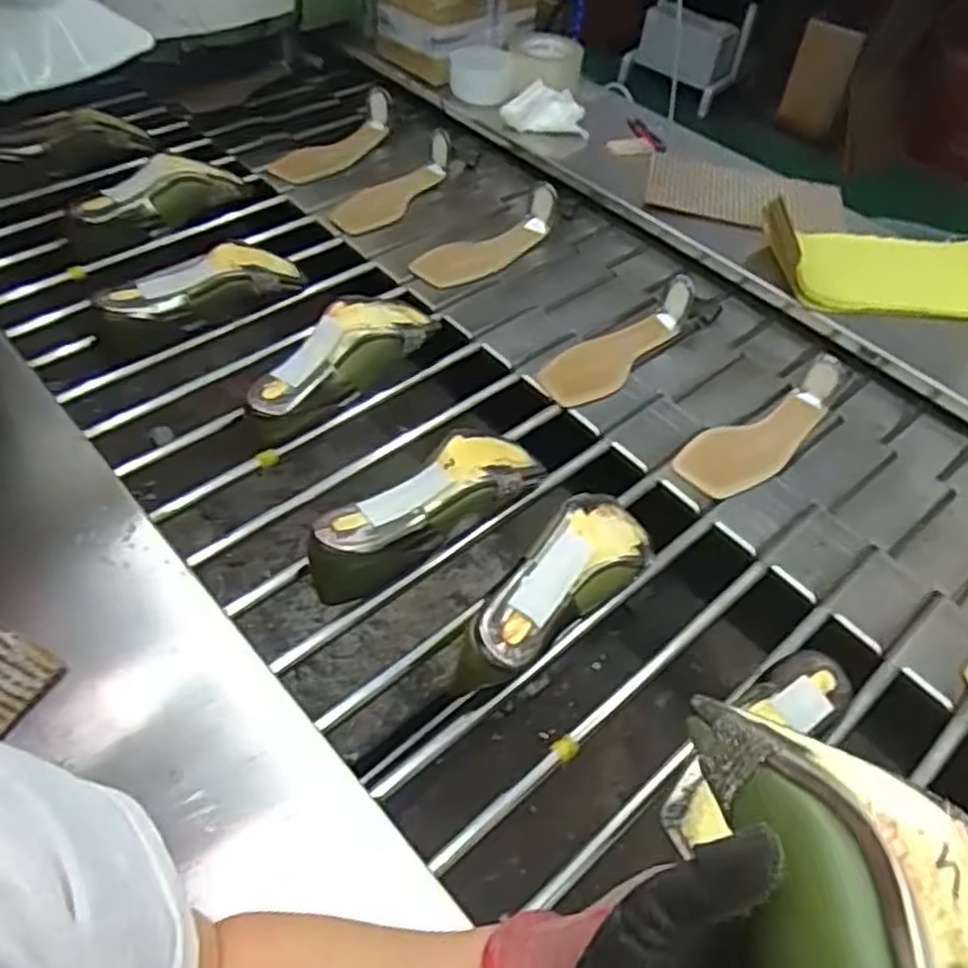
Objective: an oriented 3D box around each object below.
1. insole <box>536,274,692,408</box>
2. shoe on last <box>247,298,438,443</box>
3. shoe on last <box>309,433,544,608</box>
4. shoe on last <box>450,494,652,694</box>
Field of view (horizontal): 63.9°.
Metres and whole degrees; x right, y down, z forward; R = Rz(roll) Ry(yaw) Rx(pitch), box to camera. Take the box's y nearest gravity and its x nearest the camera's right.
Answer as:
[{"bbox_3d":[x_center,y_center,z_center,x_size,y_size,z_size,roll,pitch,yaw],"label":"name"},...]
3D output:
[{"bbox_3d":[0.156,-0.153,0.849,0.218,0.034,0.073,-28,60,-21],"label":"insole"},{"bbox_3d":[-0.144,-0.119,0.769,0.065,0.074,0.206,39,59,24],"label":"shoe on last"},{"bbox_3d":[-0.048,0.023,0.676,0.219,0.076,0.072,-34,61,-26],"label":"shoe on last"},{"bbox_3d":[0.065,0.089,0.630,0.073,0.081,0.219,31,56,20],"label":"shoe on last"}]

